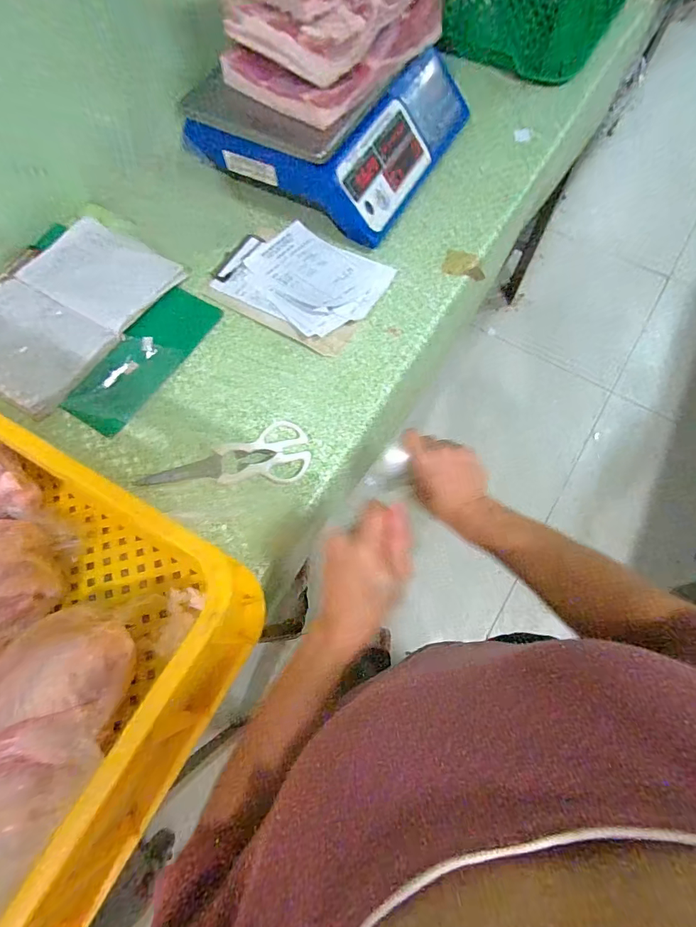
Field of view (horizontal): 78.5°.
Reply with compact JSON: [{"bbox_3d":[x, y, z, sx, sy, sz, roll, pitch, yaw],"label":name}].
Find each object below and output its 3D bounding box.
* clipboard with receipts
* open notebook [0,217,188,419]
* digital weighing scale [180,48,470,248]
[{"bbox_3d":[-0.068,-0.256,0.596,0.221,0.025,0.158,33,73,14],"label":"clipboard with receipts"},{"bbox_3d":[-0.390,-0.217,0.581,0.213,0.031,0.281,29,72,13],"label":"open notebook"},{"bbox_3d":[-0.018,-0.518,0.639,0.307,0.118,0.327,28,72,13],"label":"digital weighing scale"}]

